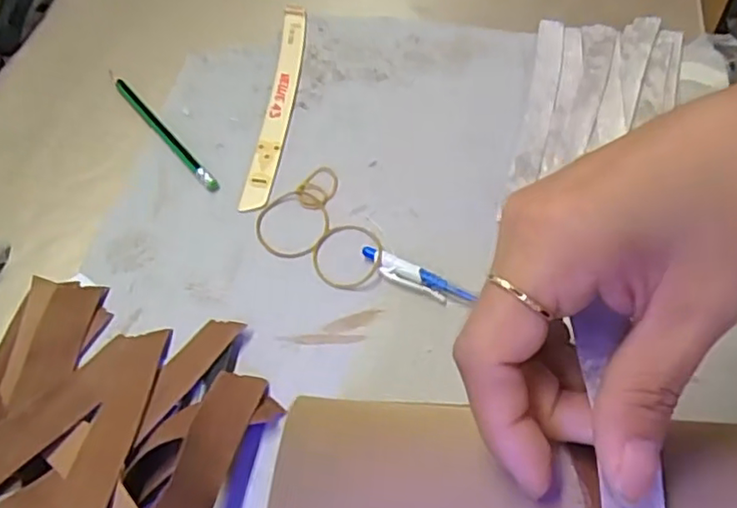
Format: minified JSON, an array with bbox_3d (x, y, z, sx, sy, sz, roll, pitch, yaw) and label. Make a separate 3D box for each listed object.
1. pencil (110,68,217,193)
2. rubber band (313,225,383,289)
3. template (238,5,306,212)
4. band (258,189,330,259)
[{"bbox_3d":[-0.145,-0.087,0.435,0.008,0.005,0.138,-36,63,-21],"label":"pencil"},{"bbox_3d":[-0.013,-0.001,0.375,0.042,0.008,0.045,0,57,0],"label":"rubber band"},{"bbox_3d":[-0.065,-0.115,0.455,0.020,0.004,0.205,4,57,3],"label":"template"},{"bbox_3d":[-0.047,-0.019,0.390,0.047,0.004,0.045,0,57,0],"label":"band"}]

